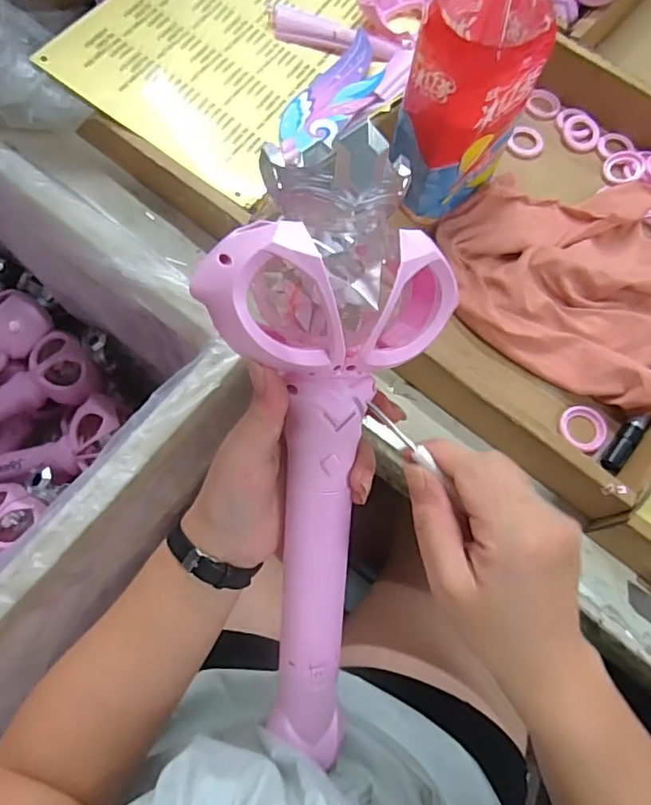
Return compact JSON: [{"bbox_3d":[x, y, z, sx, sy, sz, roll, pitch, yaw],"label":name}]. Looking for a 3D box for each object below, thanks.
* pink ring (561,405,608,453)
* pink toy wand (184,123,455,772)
[{"bbox_3d":[0.204,0.022,0.439,0.036,0.008,0.036,1,70,-3],"label":"pink ring"},{"bbox_3d":[-0.002,0.048,0.293,0.109,0.045,0.336,2,111,-2],"label":"pink toy wand"}]

